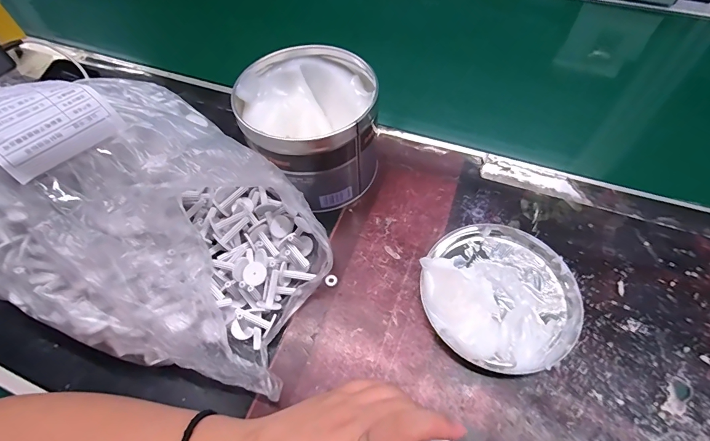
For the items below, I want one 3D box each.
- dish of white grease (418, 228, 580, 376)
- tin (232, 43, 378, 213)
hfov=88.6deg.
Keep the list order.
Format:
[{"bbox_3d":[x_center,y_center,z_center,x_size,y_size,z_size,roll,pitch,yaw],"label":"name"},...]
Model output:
[{"bbox_3d":[0.122,0.057,0.305,0.125,0.028,0.128,-1,57,1],"label":"dish of white grease"},{"bbox_3d":[-0.039,-0.088,0.360,0.114,0.101,0.123,-1,57,1],"label":"tin"}]

